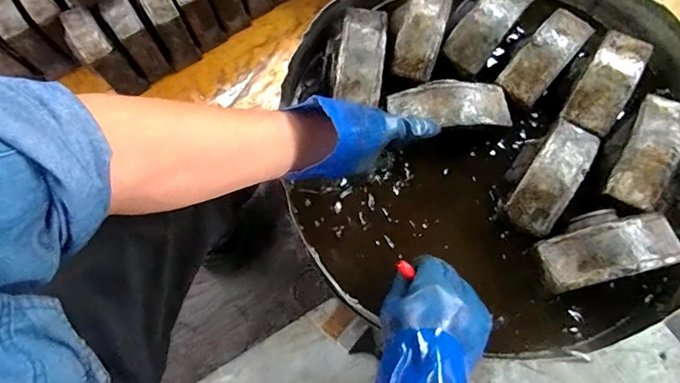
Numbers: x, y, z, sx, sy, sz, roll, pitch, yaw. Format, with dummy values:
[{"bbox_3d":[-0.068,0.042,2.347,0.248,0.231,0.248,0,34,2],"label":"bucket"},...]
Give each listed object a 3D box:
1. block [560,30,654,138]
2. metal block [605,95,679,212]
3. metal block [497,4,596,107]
[{"bbox_3d":[0.357,-0.149,0.570,0.060,0.030,0.152,32,75,12],"label":"block"},{"bbox_3d":[0.385,-0.056,0.535,0.066,0.029,0.159,27,74,11],"label":"metal block"},{"bbox_3d":[0.283,-0.187,0.588,0.058,0.030,0.150,40,77,14],"label":"metal block"}]

